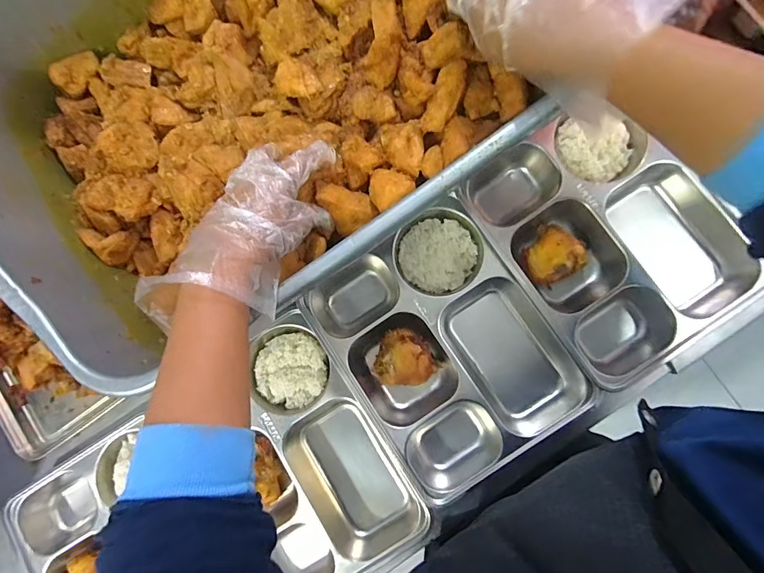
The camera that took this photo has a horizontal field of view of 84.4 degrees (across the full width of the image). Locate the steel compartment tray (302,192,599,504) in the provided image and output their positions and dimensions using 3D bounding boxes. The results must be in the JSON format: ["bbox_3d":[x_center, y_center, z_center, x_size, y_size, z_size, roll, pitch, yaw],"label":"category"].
[{"bbox_3d":[0.068,0.062,0.467,0.206,0.051,0.263,-33,84,2],"label":"steel compartment tray"}]

